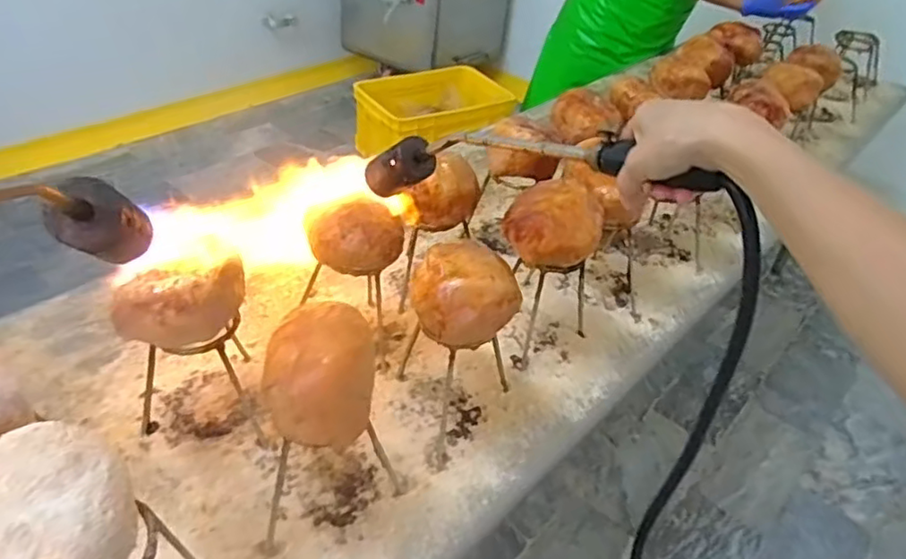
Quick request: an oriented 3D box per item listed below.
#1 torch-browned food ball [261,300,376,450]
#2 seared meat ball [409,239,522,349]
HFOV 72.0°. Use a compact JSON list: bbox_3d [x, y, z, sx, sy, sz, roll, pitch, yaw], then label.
[{"bbox_3d":[-0.125,0.085,0.578,0.104,0.084,0.111,2,38,-4],"label":"torch-browned food ball"},{"bbox_3d":[0.013,0.016,0.691,0.118,0.079,0.091,-3,39,-11],"label":"seared meat ball"}]

